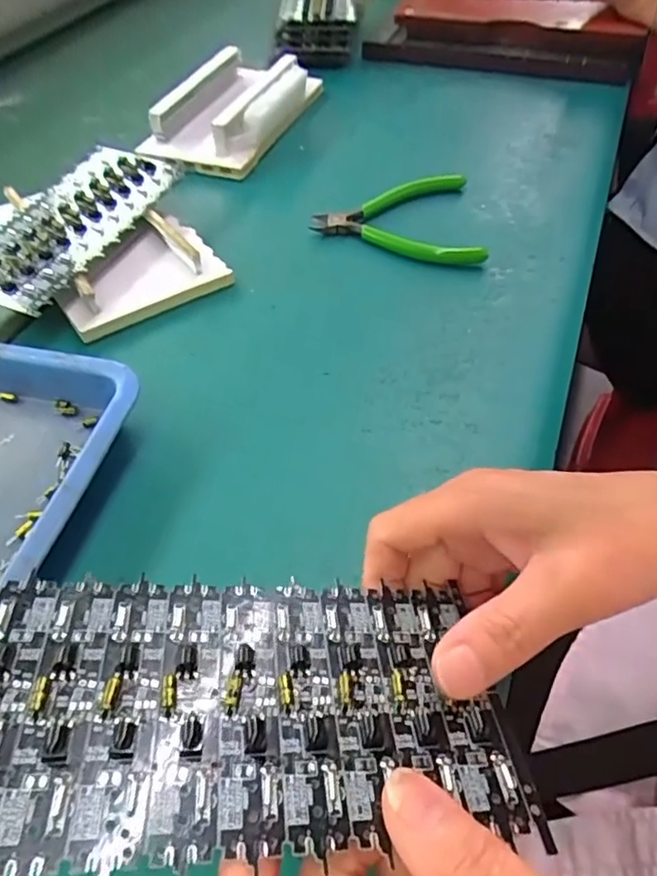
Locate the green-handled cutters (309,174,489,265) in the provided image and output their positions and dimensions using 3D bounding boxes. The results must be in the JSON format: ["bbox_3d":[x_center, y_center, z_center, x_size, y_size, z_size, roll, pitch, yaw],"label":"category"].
[{"bbox_3d":[0.046,-0.148,0.395,0.106,0.014,0.093,-2,52,0],"label":"green-handled cutters"}]

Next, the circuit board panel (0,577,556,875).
[{"bbox_3d":[-0.030,0.070,0.155,0.160,0.004,0.076,5,38,-14],"label":"circuit board panel"}]

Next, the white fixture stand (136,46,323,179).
[{"bbox_3d":[-0.075,-0.279,0.483,0.092,0.042,0.164,15,55,17],"label":"white fixture stand"}]

